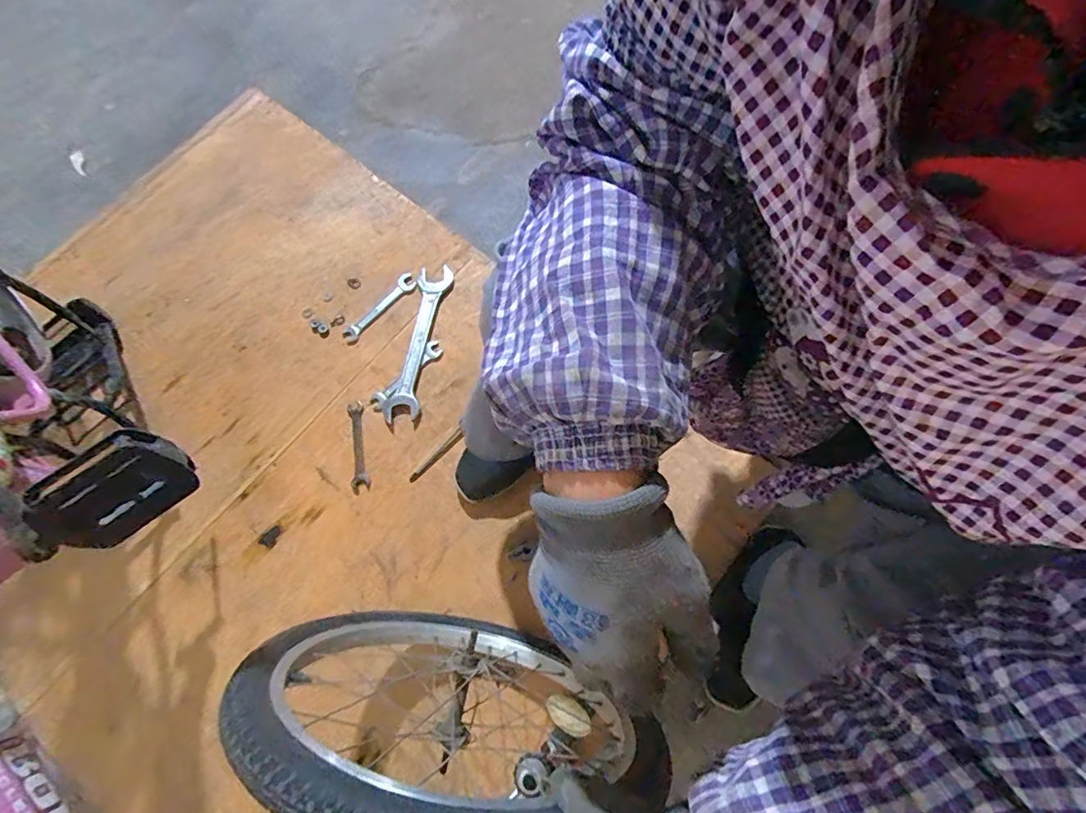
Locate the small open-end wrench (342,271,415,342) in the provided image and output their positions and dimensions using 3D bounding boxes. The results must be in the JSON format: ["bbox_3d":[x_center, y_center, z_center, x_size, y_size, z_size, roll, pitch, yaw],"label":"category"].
[{"bbox_3d":[-0.284,-0.175,0.861,0.028,0.004,0.154,42,79,11],"label":"small open-end wrench"}]

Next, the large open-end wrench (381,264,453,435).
[{"bbox_3d":[-0.212,-0.107,0.834,0.061,0.017,0.293,9,75,3],"label":"large open-end wrench"}]

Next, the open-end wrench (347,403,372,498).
[{"bbox_3d":[-0.299,0.065,0.795,0.030,0.006,0.145,-11,75,-2],"label":"open-end wrench"}]

